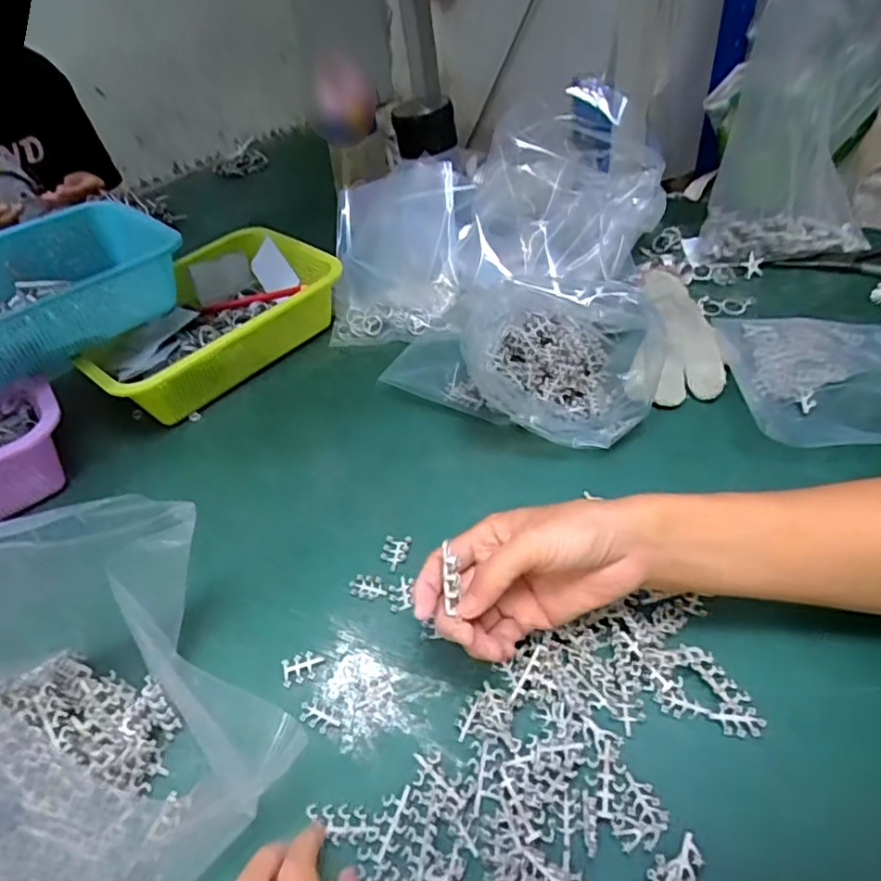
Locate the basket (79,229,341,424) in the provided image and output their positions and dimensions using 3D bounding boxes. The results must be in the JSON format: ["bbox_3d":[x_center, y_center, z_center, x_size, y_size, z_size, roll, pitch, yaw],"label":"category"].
[{"bbox_3d":[-0.256,-0.128,0.668,0.182,0.083,0.269,31,56,33],"label":"basket"}]

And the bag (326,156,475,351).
[{"bbox_3d":[-0.044,-0.212,0.683,0.165,0.137,0.173,1,44,9],"label":"bag"}]

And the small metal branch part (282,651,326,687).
[{"bbox_3d":[-0.090,0.149,0.398,0.026,0.004,0.018,-17,44,-9],"label":"small metal branch part"}]

